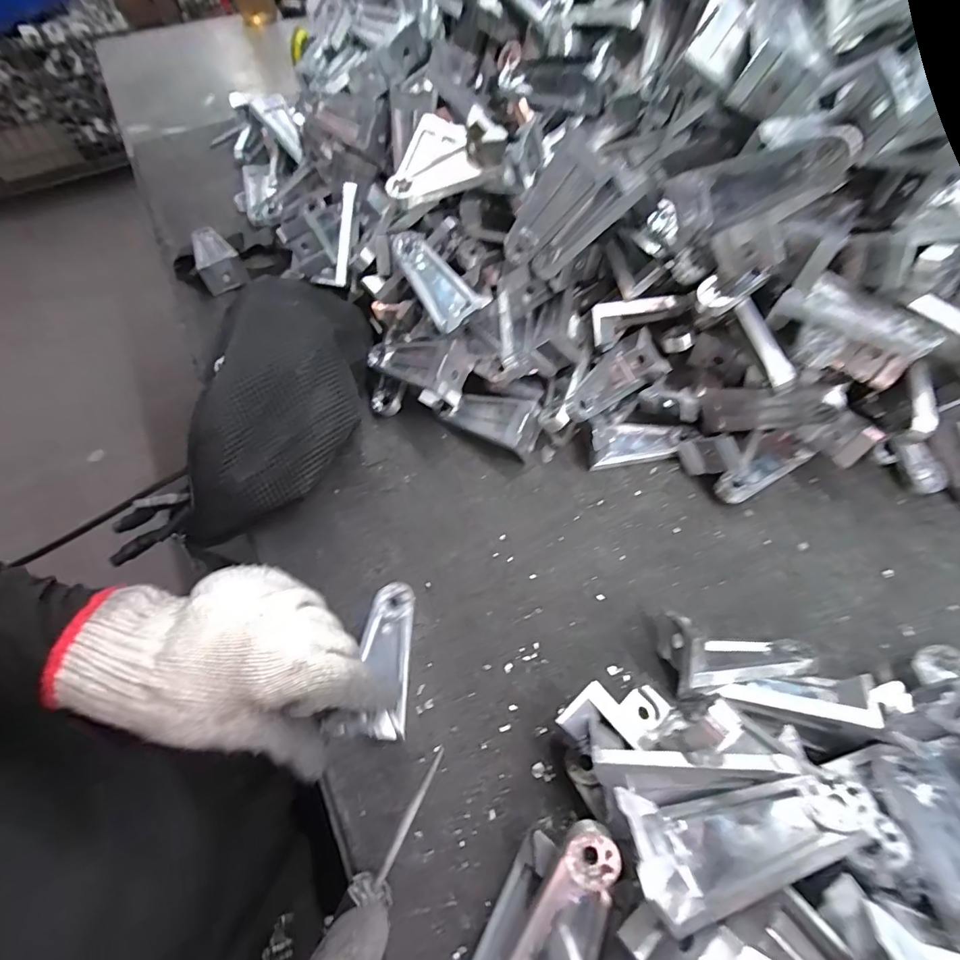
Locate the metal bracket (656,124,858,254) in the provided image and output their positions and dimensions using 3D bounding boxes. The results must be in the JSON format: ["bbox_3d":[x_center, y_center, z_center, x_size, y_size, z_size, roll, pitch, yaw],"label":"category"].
[{"bbox_3d":[0.175,-0.183,0.295,0.101,0.042,0.030,2,53,40],"label":"metal bracket"}]

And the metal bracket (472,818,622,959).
[{"bbox_3d":[0.029,0.222,0.221,0.052,0.047,0.107,21,62,13],"label":"metal bracket"}]

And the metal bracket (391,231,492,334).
[{"bbox_3d":[-0.034,-0.166,0.382,0.043,0.034,0.098,-34,77,-18],"label":"metal bracket"}]

